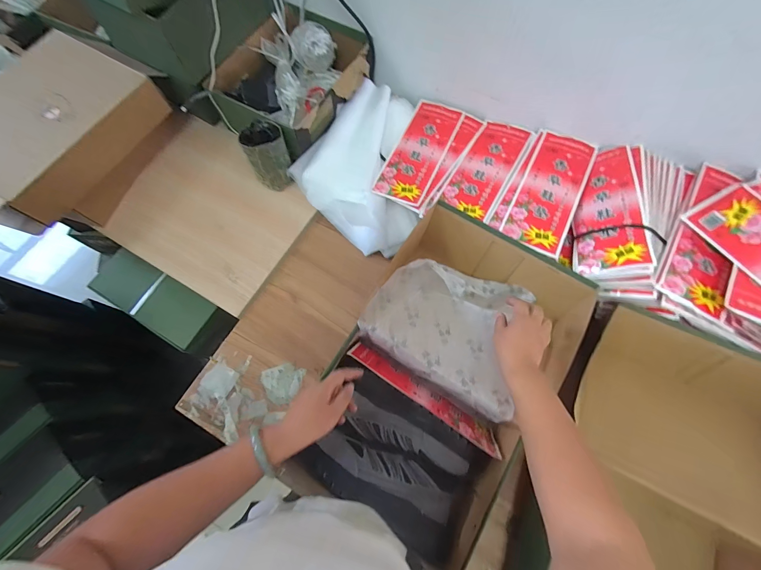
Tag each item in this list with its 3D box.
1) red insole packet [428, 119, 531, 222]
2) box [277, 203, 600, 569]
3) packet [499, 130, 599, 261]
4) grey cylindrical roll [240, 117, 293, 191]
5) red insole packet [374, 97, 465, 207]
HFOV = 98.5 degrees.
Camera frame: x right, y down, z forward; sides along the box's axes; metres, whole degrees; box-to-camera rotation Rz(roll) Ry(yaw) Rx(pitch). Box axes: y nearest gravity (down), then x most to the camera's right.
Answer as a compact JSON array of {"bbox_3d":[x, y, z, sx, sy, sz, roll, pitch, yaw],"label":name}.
[{"bbox_3d":[0.229,-0.258,0.729,0.126,0.017,0.306,25,71,20],"label":"red insole packet"},{"bbox_3d":[0.115,0.147,0.589,0.333,0.105,0.520,30,73,10],"label":"box"},{"bbox_3d":[0.354,-0.198,0.684,0.121,0.016,0.294,24,73,9],"label":"packet"},{"bbox_3d":[-0.245,-0.283,0.726,0.082,0.139,0.076,0,70,1],"label":"grey cylindrical roll"},{"bbox_3d":[0.094,-0.318,0.771,0.119,0.012,0.292,23,72,8],"label":"red insole packet"}]

